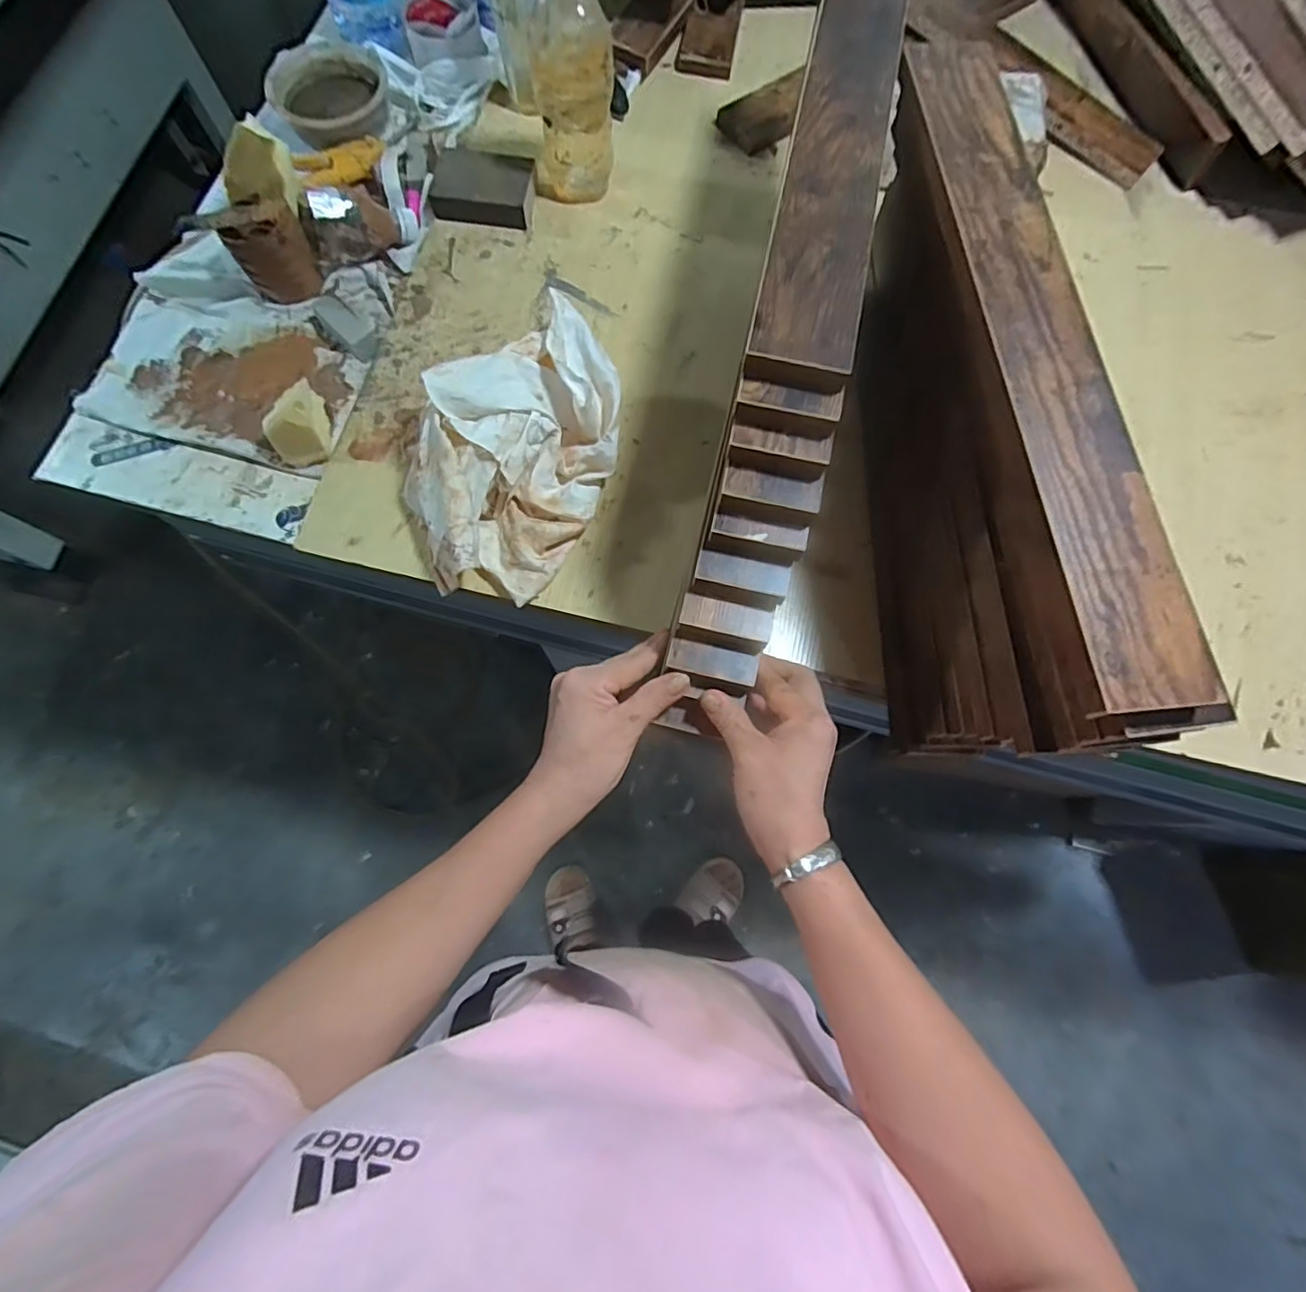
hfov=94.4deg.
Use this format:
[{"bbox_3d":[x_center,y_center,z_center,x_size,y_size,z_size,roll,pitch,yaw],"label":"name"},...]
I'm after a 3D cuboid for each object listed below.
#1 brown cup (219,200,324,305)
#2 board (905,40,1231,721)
[{"bbox_3d":[-0.364,-0.383,0.579,0.064,0.072,0.059,1,75,-2],"label":"brown cup"},{"bbox_3d":[0.220,-0.185,0.353,0.075,0.018,0.451,-5,75,-3],"label":"board"}]

